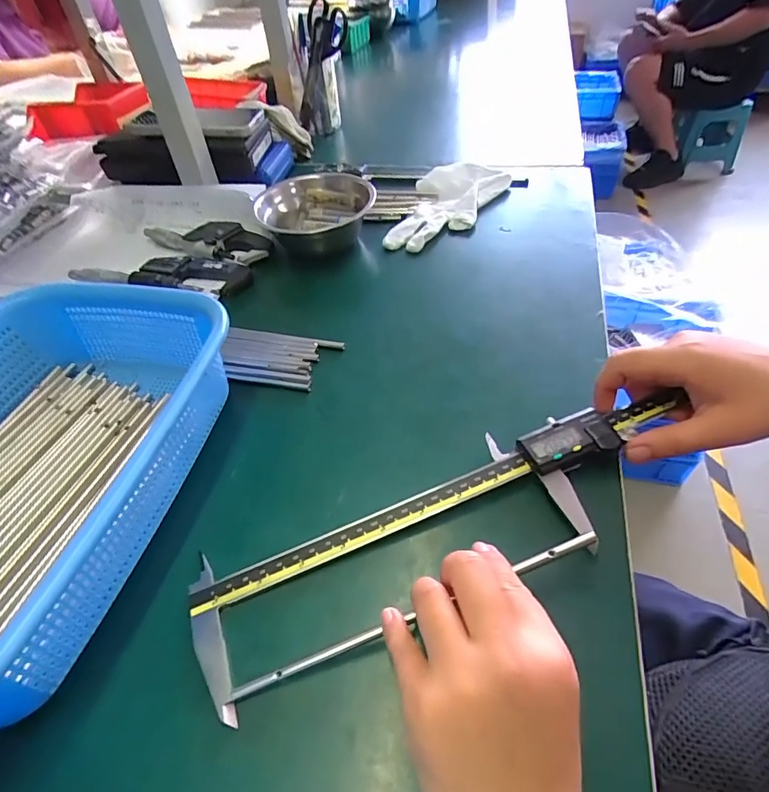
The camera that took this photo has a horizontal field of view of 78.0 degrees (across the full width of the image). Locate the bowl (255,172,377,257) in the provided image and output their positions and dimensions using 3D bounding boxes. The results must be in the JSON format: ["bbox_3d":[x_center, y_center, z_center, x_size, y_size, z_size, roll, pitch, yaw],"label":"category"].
[{"bbox_3d":[-0.070,-0.199,0.519,0.115,0.048,0.115,-3,47,3],"label":"bowl"}]

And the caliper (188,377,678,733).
[{"bbox_3d":[0.047,0.075,0.280,0.321,0.014,0.078,-22,53,-9],"label":"caliper"}]

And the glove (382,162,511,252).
[{"bbox_3d":[0.073,-0.216,0.534,0.098,0.033,0.158,13,50,18],"label":"glove"}]

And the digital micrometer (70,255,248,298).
[{"bbox_3d":[-0.228,-0.121,0.485,0.182,0.024,0.050,6,50,6],"label":"digital micrometer"}]

